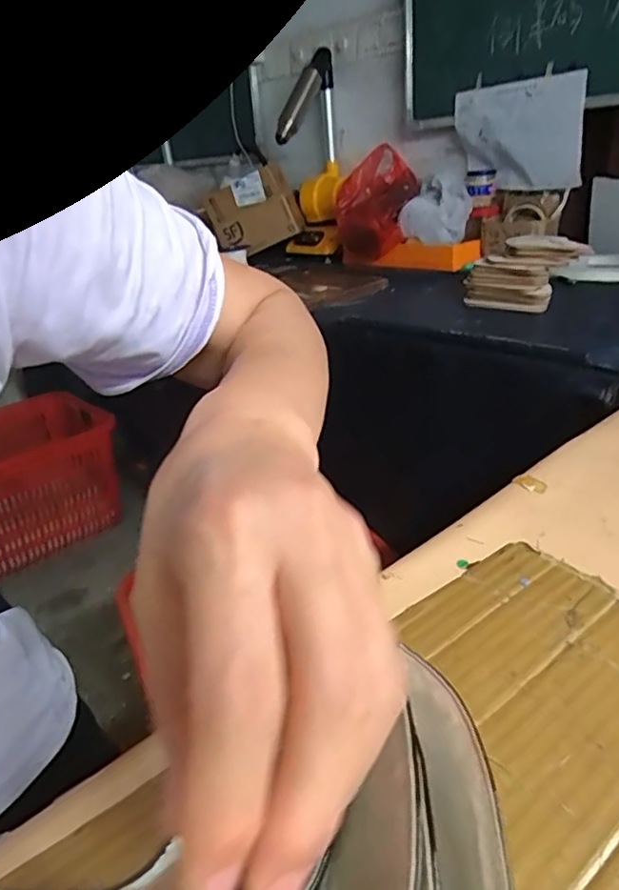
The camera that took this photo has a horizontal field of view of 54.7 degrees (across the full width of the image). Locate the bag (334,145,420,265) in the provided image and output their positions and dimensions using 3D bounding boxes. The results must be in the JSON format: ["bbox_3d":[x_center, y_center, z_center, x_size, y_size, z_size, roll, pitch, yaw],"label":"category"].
[{"bbox_3d":[0.154,-0.586,1.442,0.169,0.082,0.319,6,68,20],"label":"bag"}]

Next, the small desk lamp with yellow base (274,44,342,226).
[{"bbox_3d":[-0.001,-0.801,1.573,0.141,0.397,0.183,-3,25,5],"label":"small desk lamp with yellow base"}]

